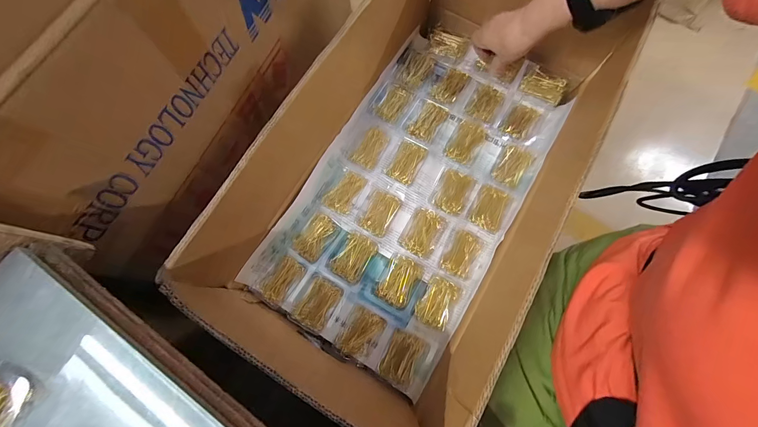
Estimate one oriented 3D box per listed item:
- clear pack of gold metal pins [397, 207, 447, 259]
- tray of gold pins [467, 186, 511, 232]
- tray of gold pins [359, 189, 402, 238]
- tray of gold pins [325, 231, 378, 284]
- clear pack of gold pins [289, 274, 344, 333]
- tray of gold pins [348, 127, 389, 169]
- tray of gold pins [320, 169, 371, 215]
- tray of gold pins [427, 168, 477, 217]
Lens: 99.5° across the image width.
[{"bbox_3d":[0.071,0.030,0.514,0.055,0.021,0.077,29,77,7],"label":"clear pack of gold metal pins"},{"bbox_3d":[0.181,-0.011,0.524,0.051,0.018,0.074,26,76,6],"label":"tray of gold pins"},{"bbox_3d":[0.001,-0.001,0.528,0.047,0.010,0.073,25,76,6],"label":"tray of gold pins"},{"bbox_3d":[-0.044,0.066,0.505,0.058,0.010,0.074,29,77,7],"label":"tray of gold pins"},{"bbox_3d":[-0.092,0.136,0.485,0.053,0.011,0.075,32,80,-15],"label":"clear pack of gold pins"},{"bbox_3d":[-0.014,-0.117,0.553,0.044,0.015,0.077,27,76,7],"label":"tray of gold pins"},{"bbox_3d":[-0.053,-0.036,0.525,0.045,0.017,0.078,36,78,9],"label":"tray of gold pins"},{"bbox_3d":[0.119,-0.034,0.526,0.058,0.022,0.071,28,76,7],"label":"tray of gold pins"}]

